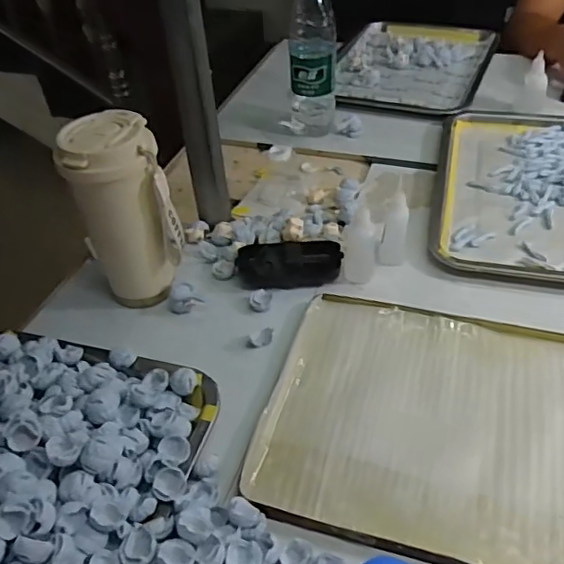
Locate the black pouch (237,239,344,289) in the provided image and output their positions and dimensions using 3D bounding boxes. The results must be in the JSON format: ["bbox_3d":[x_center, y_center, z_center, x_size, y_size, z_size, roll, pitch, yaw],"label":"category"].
[{"bbox_3d":[0.008,-0.019,0.632,0.111,0.018,0.059,-3,42,1],"label":"black pouch"}]

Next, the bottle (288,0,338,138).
[{"bbox_3d":[0.040,-0.318,0.821,0.073,0.227,0.070,1,42,5],"label":"bottle"}]

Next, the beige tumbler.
[{"bbox_3d":[-0.154,-0.066,0.575,0.084,0.184,0.077,-2,42,2],"label":"beige tumbler"}]

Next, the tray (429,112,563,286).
[{"bbox_3d":[0.328,-0.122,0.723,0.261,0.020,0.354,7,43,12],"label":"tray"}]

